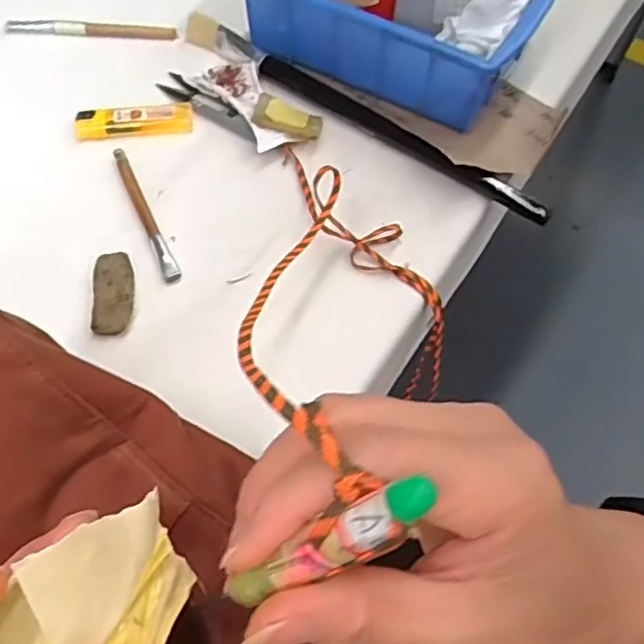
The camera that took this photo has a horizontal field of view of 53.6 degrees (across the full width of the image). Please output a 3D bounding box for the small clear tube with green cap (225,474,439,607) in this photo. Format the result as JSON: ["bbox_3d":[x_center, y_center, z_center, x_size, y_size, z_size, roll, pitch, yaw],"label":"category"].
[{"bbox_3d":[-0.001,0.054,0.150,0.064,0.008,0.011,-38,61,29],"label":"small clear tube with green cap"}]

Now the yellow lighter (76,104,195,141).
[{"bbox_3d":[-0.130,-0.138,0.440,0.079,0.011,0.023,-7,63,-5],"label":"yellow lighter"}]

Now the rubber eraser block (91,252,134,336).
[{"bbox_3d":[-0.123,-0.017,0.375,0.022,0.011,0.052,-4,63,-4],"label":"rubber eraser block"}]

